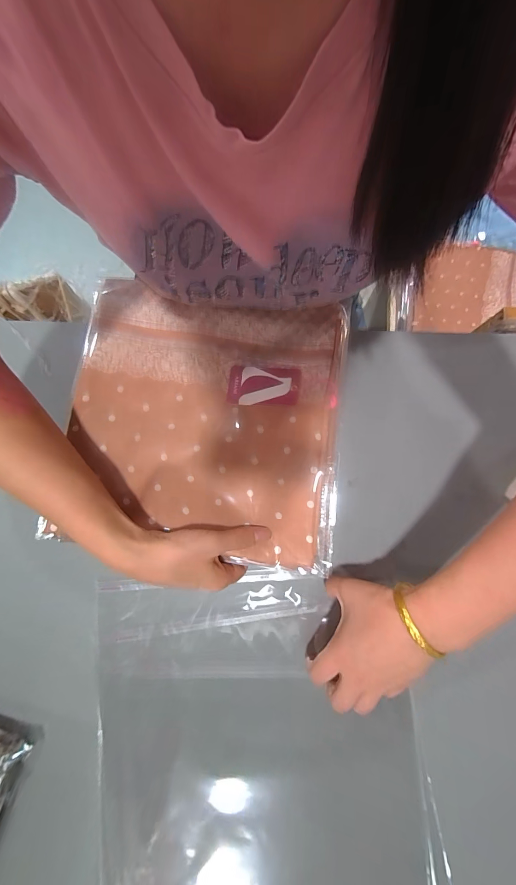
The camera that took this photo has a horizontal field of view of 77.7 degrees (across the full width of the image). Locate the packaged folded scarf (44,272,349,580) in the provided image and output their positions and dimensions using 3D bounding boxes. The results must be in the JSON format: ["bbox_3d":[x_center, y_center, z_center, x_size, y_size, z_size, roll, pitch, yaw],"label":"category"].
[{"bbox_3d":[-0.058,-0.024,0.344,0.287,0.027,0.275,8,79,1],"label":"packaged folded scarf"}]

